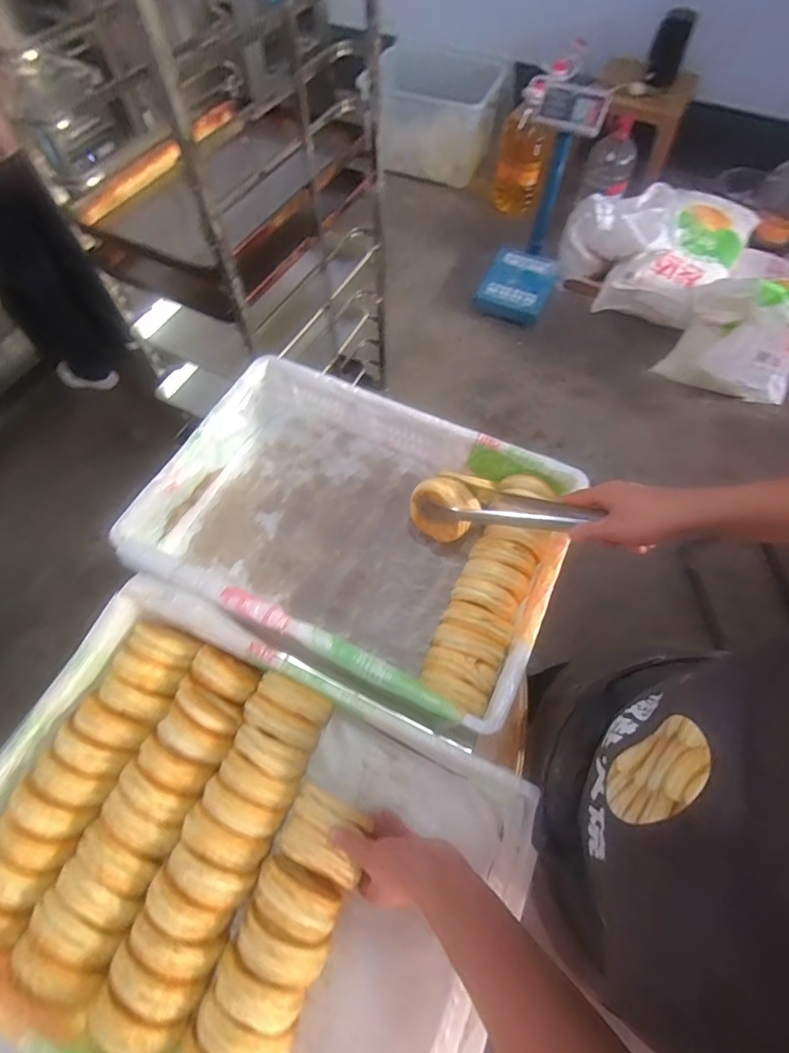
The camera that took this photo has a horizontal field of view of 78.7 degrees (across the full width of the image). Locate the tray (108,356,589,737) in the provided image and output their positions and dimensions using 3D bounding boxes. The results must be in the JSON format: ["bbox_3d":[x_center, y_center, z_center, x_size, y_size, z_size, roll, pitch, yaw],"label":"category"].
[{"bbox_3d":[-0.056,-0.003,0.765,0.596,0.123,0.421,23,65,12],"label":"tray"}]

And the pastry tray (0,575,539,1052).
[{"bbox_3d":[-0.171,0.371,0.568,0.597,0.128,0.434,24,65,12],"label":"pastry tray"}]

